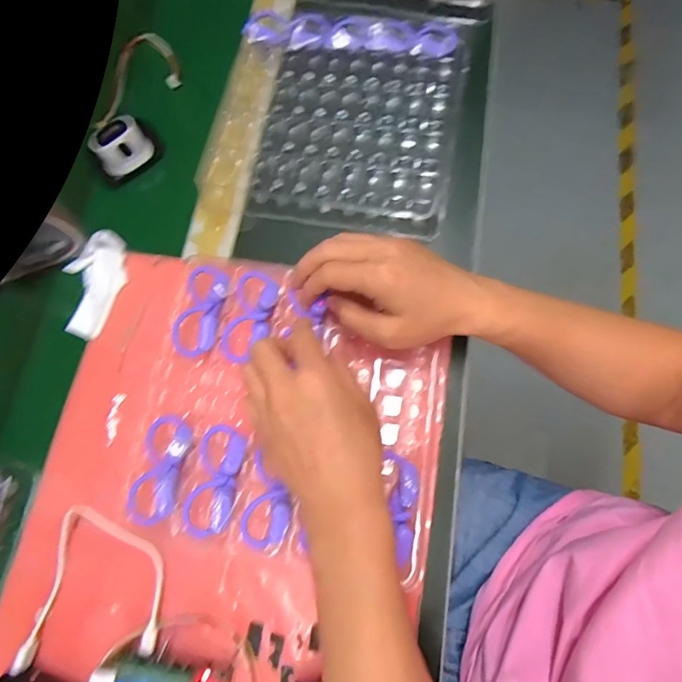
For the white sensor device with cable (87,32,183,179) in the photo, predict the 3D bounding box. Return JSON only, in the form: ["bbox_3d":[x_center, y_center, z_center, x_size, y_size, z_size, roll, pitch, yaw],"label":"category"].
[{"bbox_3d":[-0.223,-0.258,0.478,0.043,0.068,0.158,18,78,9],"label":"white sensor device with cable"}]

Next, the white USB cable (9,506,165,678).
[{"bbox_3d":[-0.208,0.195,0.351,0.114,0.030,0.115,0,75,-1],"label":"white USB cable"}]

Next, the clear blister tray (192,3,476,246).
[{"bbox_3d":[0.003,-0.262,0.473,0.252,0.038,0.297,11,75,6],"label":"clear blister tray"}]

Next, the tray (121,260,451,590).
[{"bbox_3d":[-0.043,0.056,0.376,0.258,0.042,0.237,10,75,1],"label":"tray"}]

